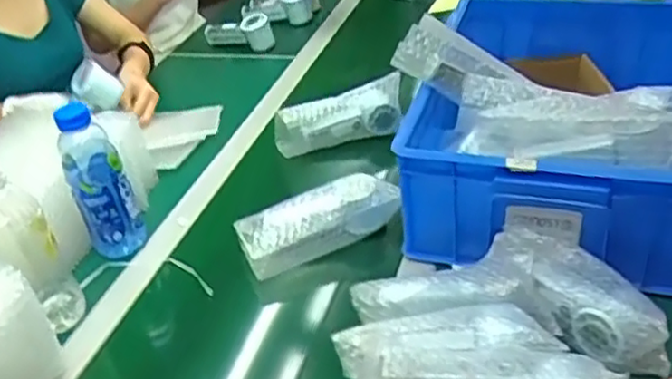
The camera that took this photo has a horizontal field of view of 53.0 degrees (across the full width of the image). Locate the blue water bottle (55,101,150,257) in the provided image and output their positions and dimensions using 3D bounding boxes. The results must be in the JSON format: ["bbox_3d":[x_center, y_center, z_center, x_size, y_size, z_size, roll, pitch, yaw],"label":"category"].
[{"bbox_3d":[-0.303,-0.012,0.863,0.071,0.214,0.059,-20,37,-18],"label":"blue water bottle"}]

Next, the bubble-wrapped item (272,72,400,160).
[{"bbox_3d":[0.004,-0.108,1.053,0.213,0.078,0.055,-22,38,-21],"label":"bubble-wrapped item"}]

